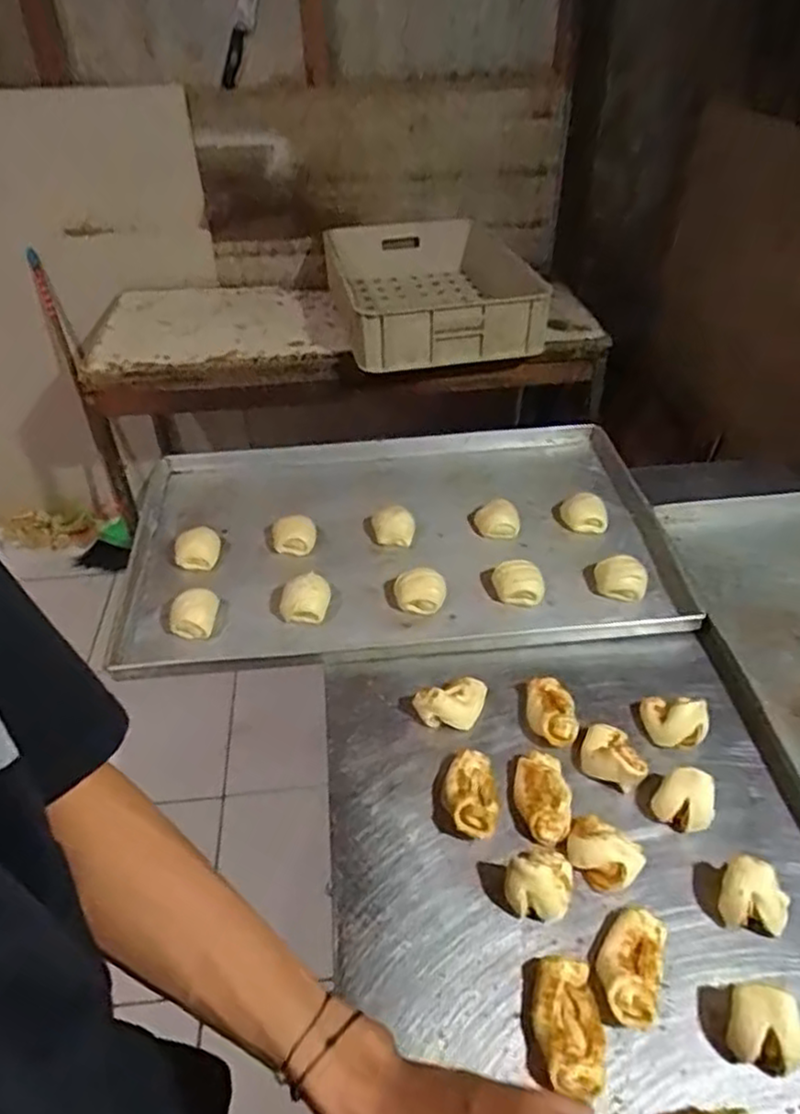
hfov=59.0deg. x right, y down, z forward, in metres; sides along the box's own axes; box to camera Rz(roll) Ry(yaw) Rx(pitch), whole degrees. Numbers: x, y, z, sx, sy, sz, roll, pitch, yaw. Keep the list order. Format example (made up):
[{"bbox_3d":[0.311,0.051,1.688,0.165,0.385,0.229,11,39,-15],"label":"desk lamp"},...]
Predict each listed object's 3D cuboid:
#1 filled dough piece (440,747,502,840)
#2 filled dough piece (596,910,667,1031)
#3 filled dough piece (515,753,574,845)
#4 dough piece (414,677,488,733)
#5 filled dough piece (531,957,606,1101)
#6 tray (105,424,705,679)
[{"bbox_3d":[0.067,0.231,0.679,0.048,0.035,0.084,-4,40,-4],"label":"filled dough piece"},{"bbox_3d":[0.182,0.326,0.562,0.046,0.033,0.085,15,42,18],"label":"filled dough piece"},{"bbox_3d":[0.136,0.230,0.672,0.047,0.033,0.085,1,40,2],"label":"filled dough piece"},{"bbox_3d":[0.059,0.158,0.765,0.084,0.046,0.048,-19,43,-20],"label":"dough piece"},{"bbox_3d":[0.126,0.354,0.533,0.047,0.027,0.091,-1,40,0],"label":"filled dough piece"},{"bbox_3d":[-0.008,-0.045,1.008,0.735,0.044,0.477,-4,40,-4],"label":"tray"}]

